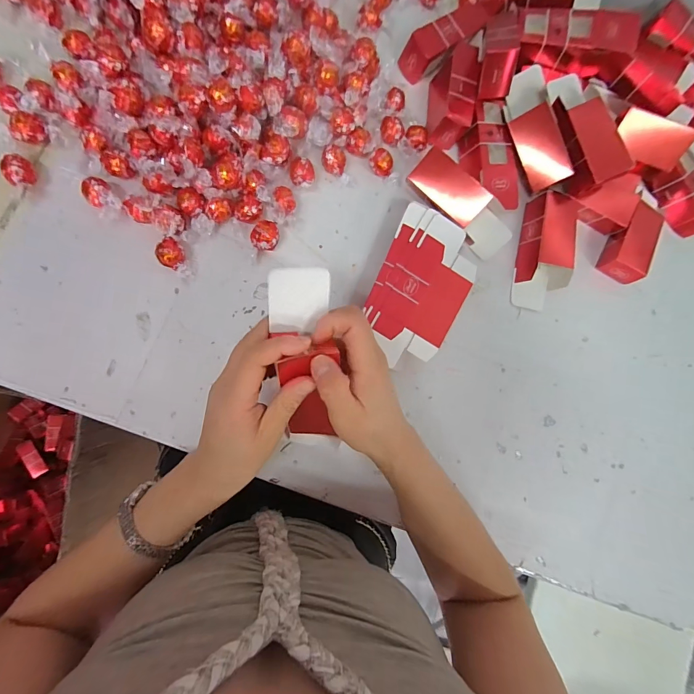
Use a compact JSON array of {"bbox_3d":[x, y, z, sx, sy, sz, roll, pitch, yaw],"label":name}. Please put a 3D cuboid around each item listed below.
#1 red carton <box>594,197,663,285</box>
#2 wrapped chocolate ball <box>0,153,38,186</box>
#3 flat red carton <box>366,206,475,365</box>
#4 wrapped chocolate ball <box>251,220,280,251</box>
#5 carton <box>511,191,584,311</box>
[{"bbox_3d":[0.367,-0.133,0.452,0.047,0.033,0.091,28,82,-5],"label":"red carton"},{"bbox_3d":[-0.336,-0.180,0.361,0.021,0.025,0.028,38,81,-4],"label":"wrapped chocolate ball"},{"bbox_3d":[0.085,-0.069,0.397,0.101,0.004,0.171,25,81,-4],"label":"flat red carton"},{"bbox_3d":[-0.091,-0.123,0.393,0.029,0.023,0.031,1,85,-8],"label":"wrapped chocolate ball"},{"bbox_3d":[0.249,-0.120,0.437,0.055,0.033,0.139,13,84,-7],"label":"carton"}]

